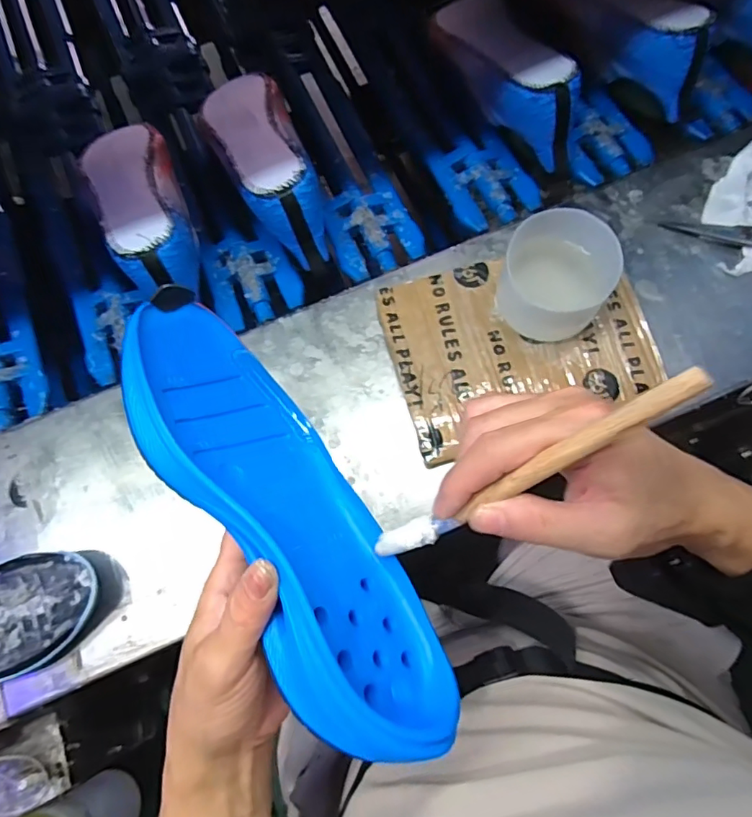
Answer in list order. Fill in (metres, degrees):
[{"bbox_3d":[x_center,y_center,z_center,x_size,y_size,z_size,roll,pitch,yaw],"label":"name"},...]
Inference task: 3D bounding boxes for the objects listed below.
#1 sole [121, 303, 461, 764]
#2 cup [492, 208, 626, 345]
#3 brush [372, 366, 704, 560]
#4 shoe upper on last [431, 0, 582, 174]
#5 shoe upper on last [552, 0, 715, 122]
[{"bbox_3d":[-0.050,0.056,0.296,0.268,0.099,0.029,53,125,14],"label":"sole"},{"bbox_3d":[0.149,-0.109,0.450,0.086,0.080,0.091,0,76,-1],"label":"cup"},{"bbox_3d":[0.061,0.035,0.241,0.007,0.183,0.015,-16,71,-50],"label":"brush"},{"bbox_3d":[0.133,-0.362,0.557,0.081,0.102,0.242,-17,77,-5],"label":"shoe upper on last"},{"bbox_3d":[0.264,-0.416,0.563,0.071,0.095,0.222,-32,78,-8],"label":"shoe upper on last"}]

